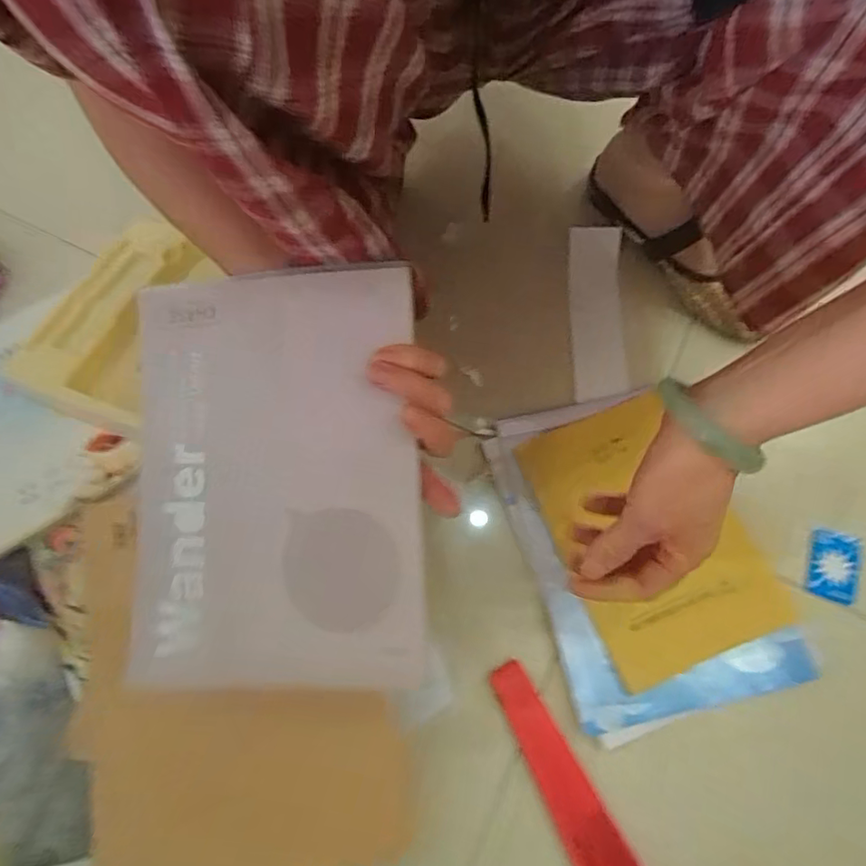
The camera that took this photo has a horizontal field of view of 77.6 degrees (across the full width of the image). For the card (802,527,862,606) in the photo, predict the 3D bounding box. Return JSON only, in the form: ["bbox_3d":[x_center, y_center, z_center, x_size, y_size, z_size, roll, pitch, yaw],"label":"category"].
[{"bbox_3d":[0.334,0.110,0.449,0.039,0.004,0.057,19,72,9],"label":"card"}]

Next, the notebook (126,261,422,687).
[{"bbox_3d":[-0.103,0.027,0.341,0.184,0.019,0.251,-1,86,6],"label":"notebook"}]

